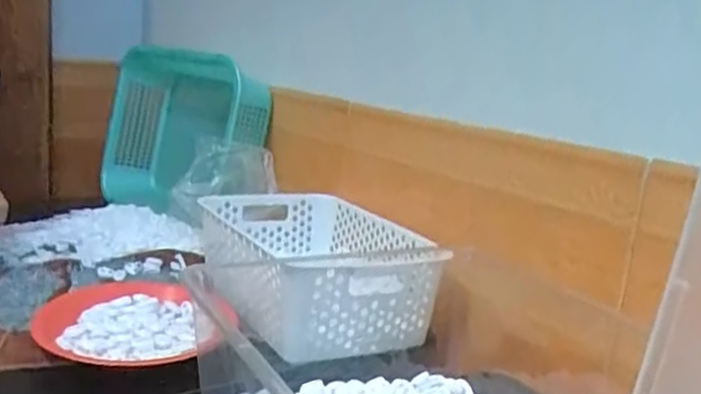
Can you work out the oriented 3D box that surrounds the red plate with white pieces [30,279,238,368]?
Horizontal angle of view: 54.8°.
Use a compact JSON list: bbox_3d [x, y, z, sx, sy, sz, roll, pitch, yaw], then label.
[{"bbox_3d":[-0.220,0.120,0.700,0.198,0.026,0.172,4,12,-5],"label":"red plate with white pieces"}]

